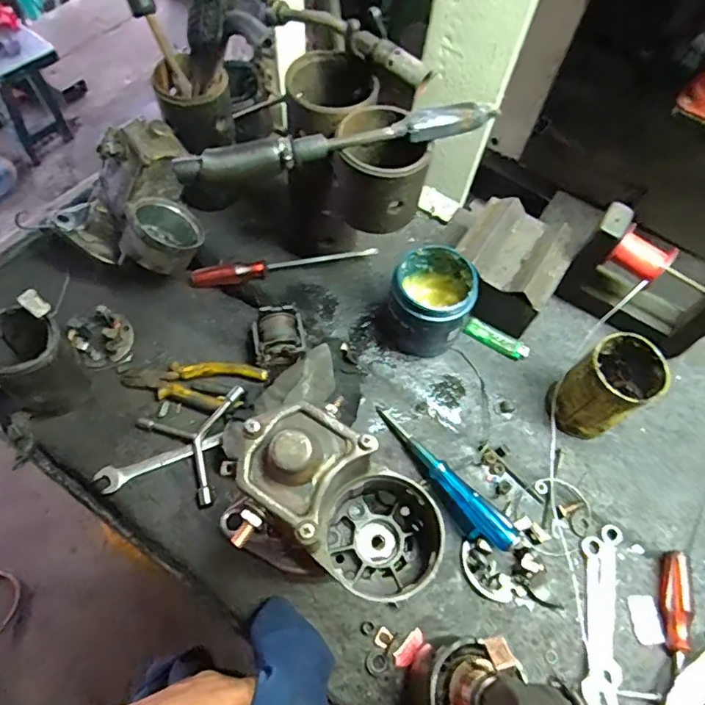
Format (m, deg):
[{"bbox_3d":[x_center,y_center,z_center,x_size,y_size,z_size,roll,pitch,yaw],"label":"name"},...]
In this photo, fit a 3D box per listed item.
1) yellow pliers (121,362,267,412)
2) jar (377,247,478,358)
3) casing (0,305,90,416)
[{"bbox_3d":[-0.181,0.039,0.595,0.162,0.016,0.055,1,61,-2],"label":"yellow pliers"},{"bbox_3d":[0.085,-0.056,0.600,0.093,0.106,0.093,1,61,-2],"label":"jar"},{"bbox_3d":[-0.320,0.015,0.533,0.076,0.126,0.072,1,61,-2],"label":"casing"}]

